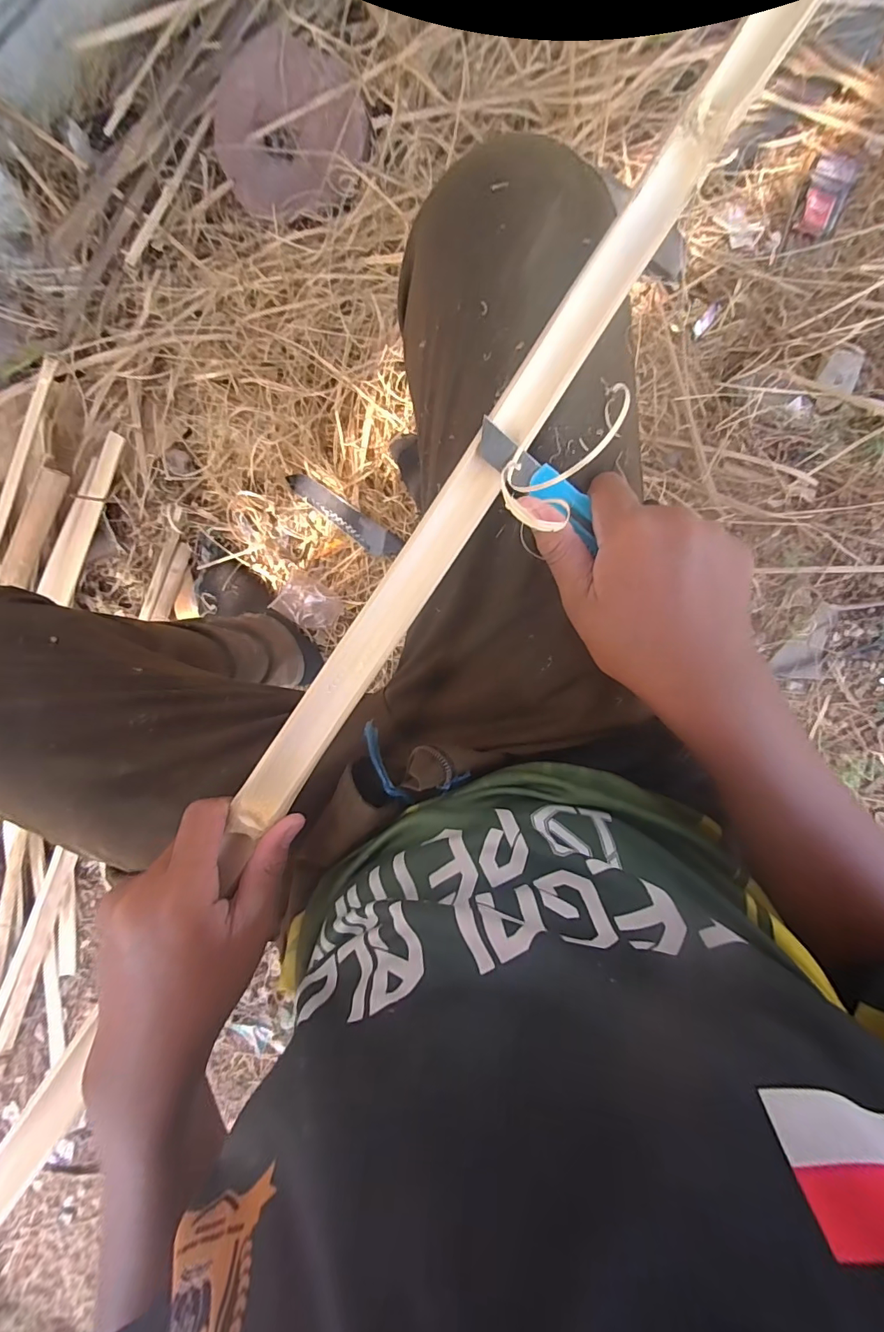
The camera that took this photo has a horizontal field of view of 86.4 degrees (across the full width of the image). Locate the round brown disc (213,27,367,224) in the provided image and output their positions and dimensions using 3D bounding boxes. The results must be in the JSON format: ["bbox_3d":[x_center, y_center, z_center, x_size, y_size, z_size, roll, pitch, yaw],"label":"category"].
[{"bbox_3d":[-0.207,-0.727,0.631,0.202,0.037,0.211,0,93,4],"label":"round brown disc"}]

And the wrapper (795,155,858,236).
[{"bbox_3d":[0.515,-0.630,0.628,0.053,0.012,0.109,16,94,3],"label":"wrapper"}]

